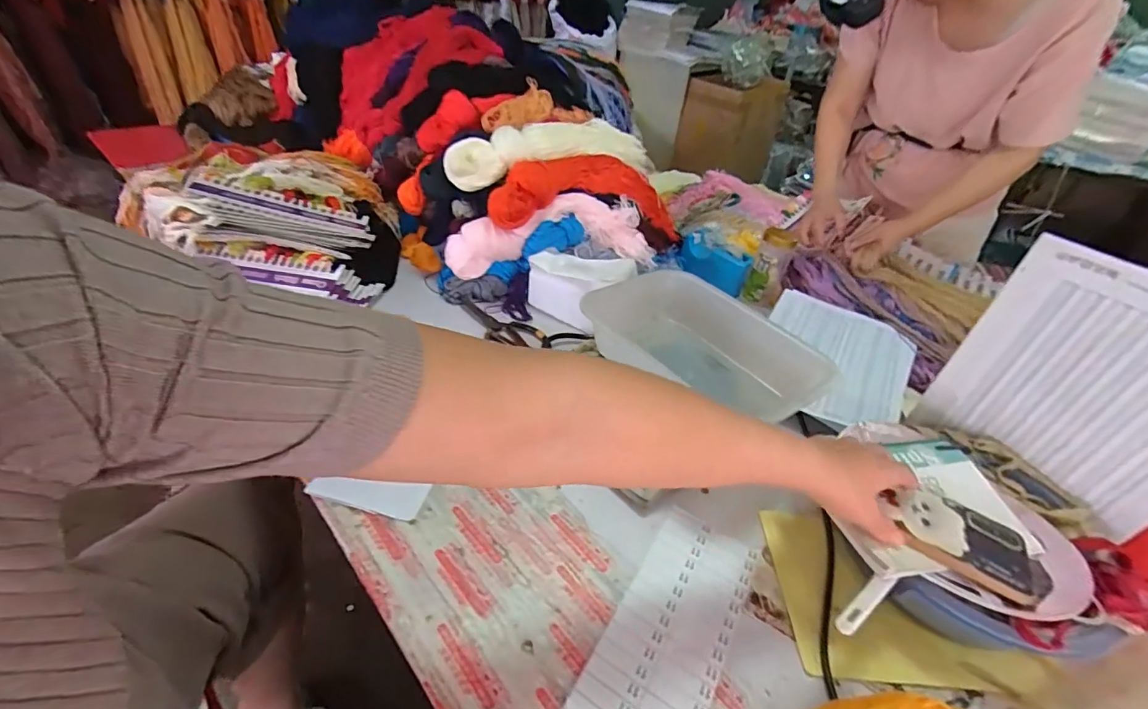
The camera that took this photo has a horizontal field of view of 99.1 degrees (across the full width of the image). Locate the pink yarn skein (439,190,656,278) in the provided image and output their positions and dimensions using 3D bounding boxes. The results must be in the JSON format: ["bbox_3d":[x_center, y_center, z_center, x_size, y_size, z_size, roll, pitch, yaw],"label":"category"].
[{"bbox_3d":[-0.032,-0.202,0.840,0.368,0.114,0.067,-6,41,-14],"label":"pink yarn skein"}]

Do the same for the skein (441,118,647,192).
[{"bbox_3d":[-0.025,-0.359,0.859,0.401,0.080,0.089,-23,47,-30],"label":"skein"}]

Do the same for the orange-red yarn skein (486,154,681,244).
[{"bbox_3d":[0.041,-0.271,0.885,0.410,0.157,0.070,-18,45,-26],"label":"orange-red yarn skein"}]

